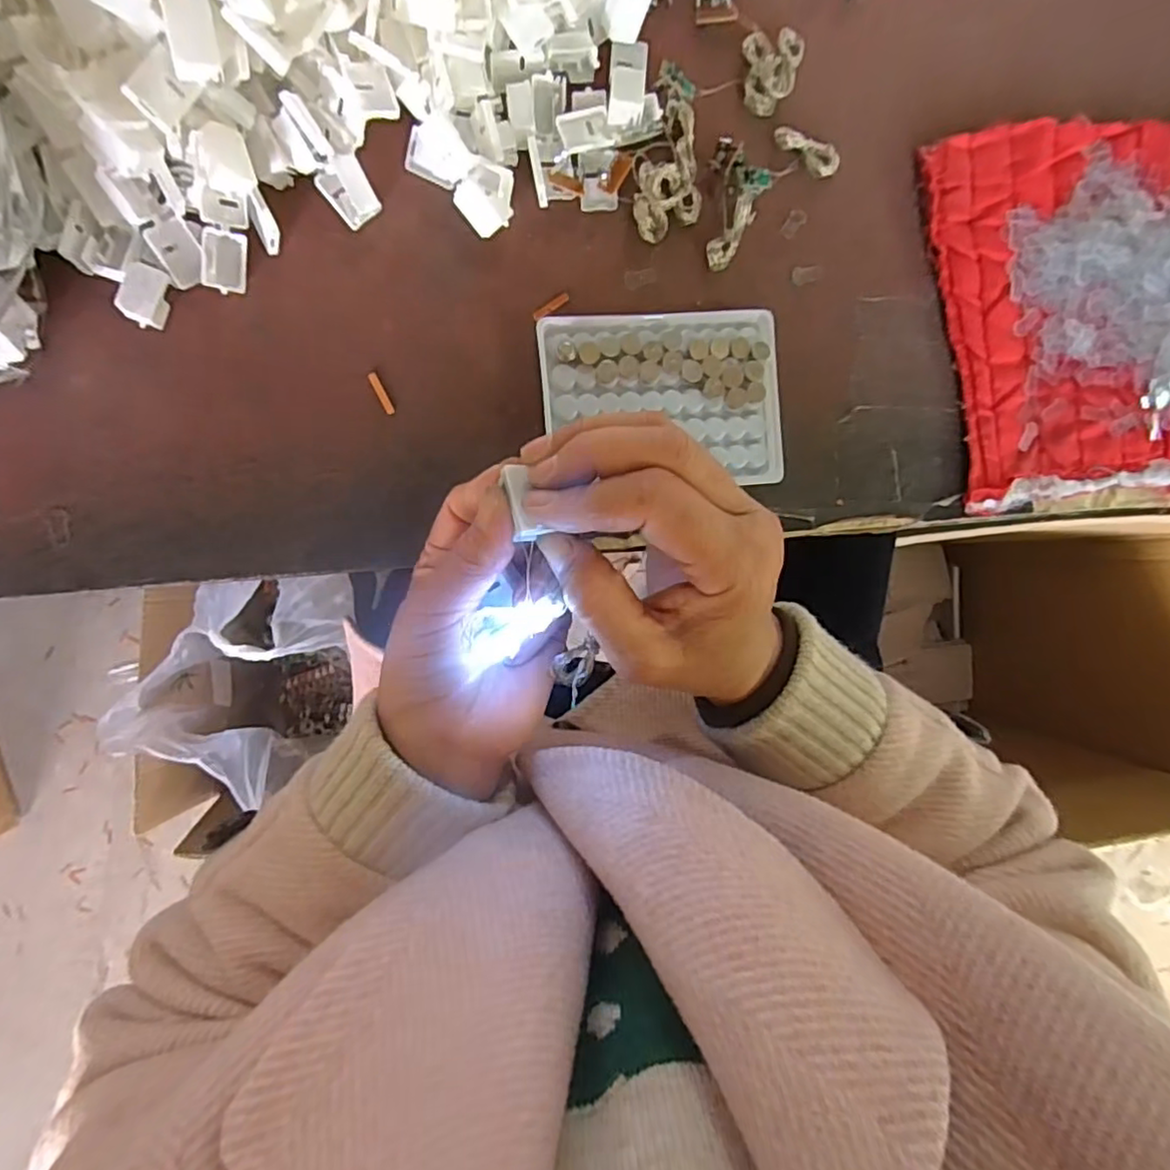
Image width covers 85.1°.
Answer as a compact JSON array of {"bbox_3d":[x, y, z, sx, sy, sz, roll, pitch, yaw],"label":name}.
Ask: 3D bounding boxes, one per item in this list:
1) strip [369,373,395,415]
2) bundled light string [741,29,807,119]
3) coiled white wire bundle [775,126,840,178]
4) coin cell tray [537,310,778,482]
[{"bbox_3d":[-0.105,-0.099,0.327,0.005,0.004,0.022,-26,95,-7],"label":"strip"},{"bbox_3d":[0.103,-0.278,0.343,0.034,0.011,0.041,-6,94,-8],"label":"bundled light string"},{"bbox_3d":[0.123,-0.240,0.350,0.038,0.008,0.015,35,88,-8],"label":"coiled white wire bundle"},{"bbox_3d":[0.042,-0.102,0.343,0.129,0.009,0.090,-3,93,-8],"label":"coin cell tray"}]

